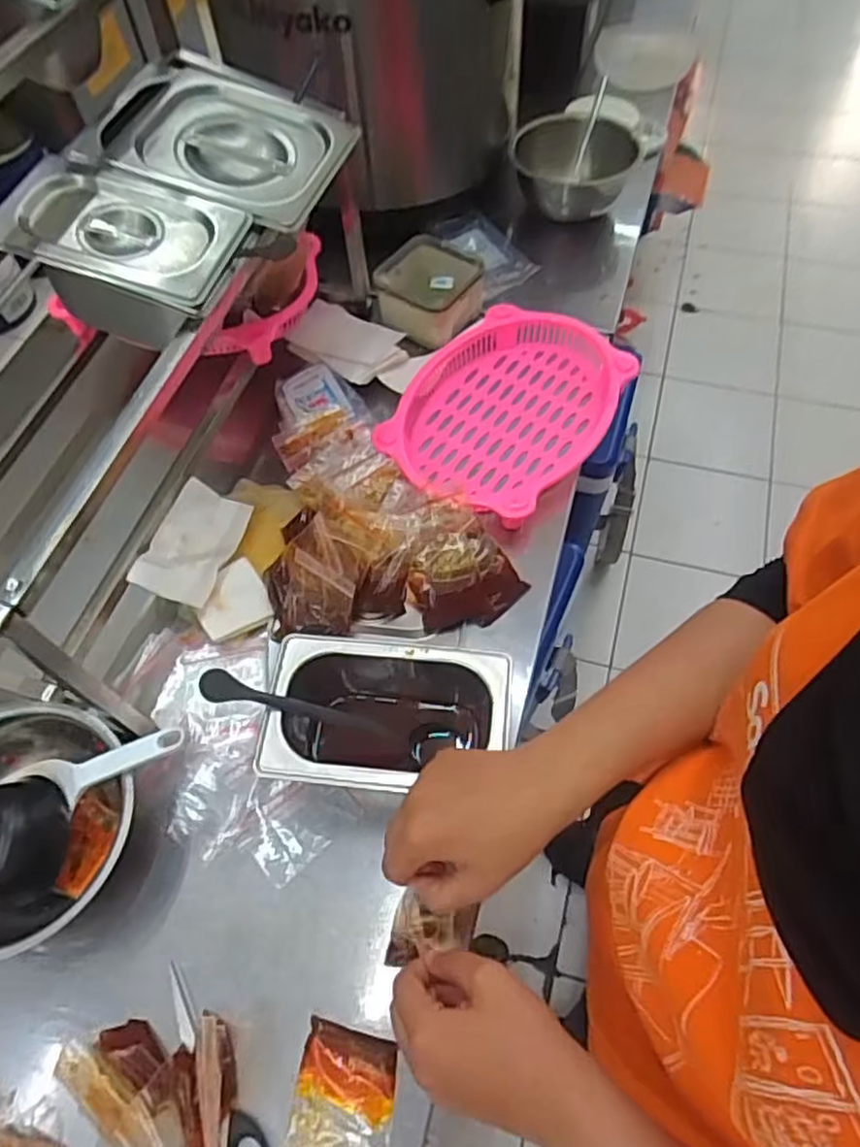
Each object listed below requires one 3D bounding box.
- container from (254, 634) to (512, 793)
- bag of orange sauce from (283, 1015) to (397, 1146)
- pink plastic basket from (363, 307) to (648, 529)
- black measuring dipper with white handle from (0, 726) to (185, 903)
[{"bbox_3d":[-0.032,0.124,0.557,0.174,0.108,0.107,5,59,6],"label":"container"},{"bbox_3d":[-0.058,0.357,0.471,0.067,0.008,0.100,7,60,7],"label":"bag of orange sauce"},{"bbox_3d":[0.081,-0.179,0.761,0.205,0.050,0.286,26,64,17],"label":"pink plastic basket"},{"bbox_3d":[-0.274,0.160,0.538,0.179,0.054,0.089,-36,65,-6],"label":"black measuring dipper with white handle"}]

